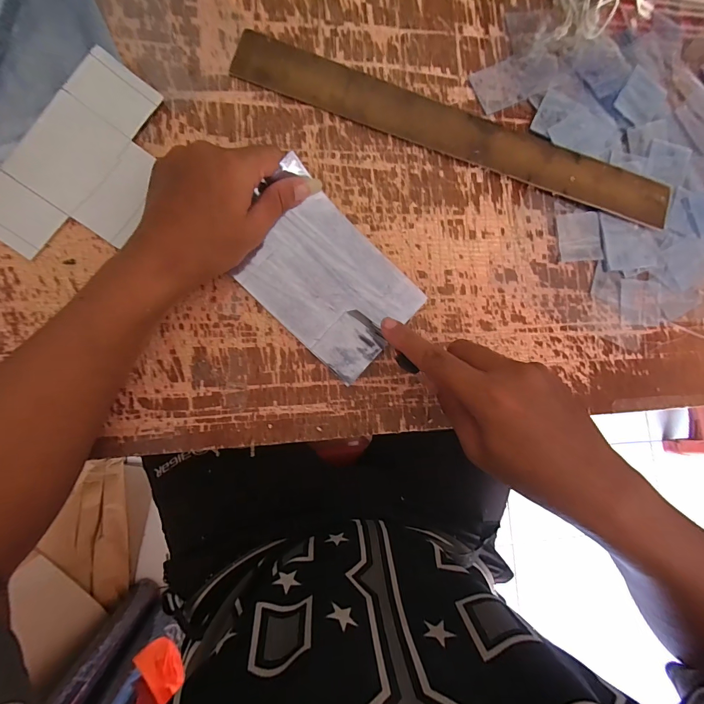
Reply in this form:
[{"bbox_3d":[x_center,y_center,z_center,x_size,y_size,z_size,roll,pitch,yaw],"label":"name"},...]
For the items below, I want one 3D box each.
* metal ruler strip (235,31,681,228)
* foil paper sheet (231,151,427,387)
[{"bbox_3d":[0.106,-0.207,0.344,0.435,0.007,0.043,17,90,-5],"label":"metal ruler strip"},{"bbox_3d":[-0.025,-0.067,0.313,0.163,0.006,0.109,44,82,-5],"label":"foil paper sheet"}]

